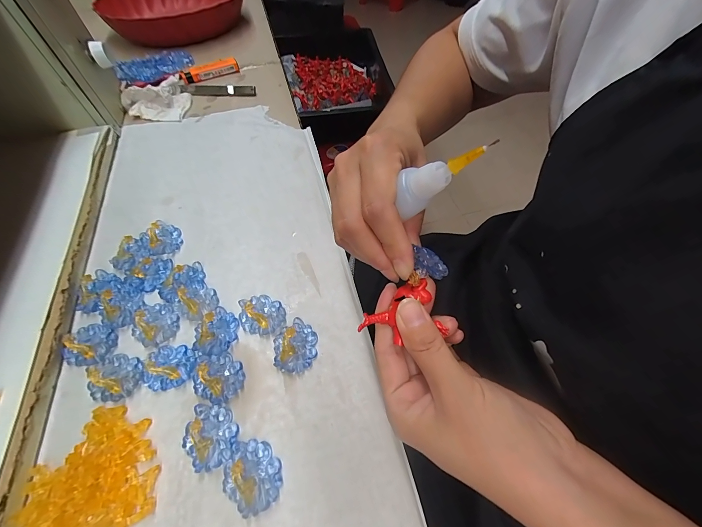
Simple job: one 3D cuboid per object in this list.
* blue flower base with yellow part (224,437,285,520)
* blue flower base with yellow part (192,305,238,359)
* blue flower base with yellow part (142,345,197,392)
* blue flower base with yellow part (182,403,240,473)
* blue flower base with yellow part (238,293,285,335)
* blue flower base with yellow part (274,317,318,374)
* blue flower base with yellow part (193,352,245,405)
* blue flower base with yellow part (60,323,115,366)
[{"bbox_3d":[-0.058,0.123,0.176,0.030,0.005,0.037,-35,62,-22],"label":"blue flower base with yellow part"},{"bbox_3d":[-0.100,0.049,0.220,0.030,0.014,0.035,25,59,16],"label":"blue flower base with yellow part"},{"bbox_3d":[-0.126,0.069,0.208,0.035,0.014,0.031,-10,56,-7],"label":"blue flower base with yellow part"},{"bbox_3d":[-0.087,0.106,0.186,0.030,0.007,0.035,-4,55,-2],"label":"blue flower base with yellow part"},{"bbox_3d":[-0.069,0.037,0.230,0.031,0.012,0.036,-29,60,-18],"label":"blue flower base with yellow part"},{"bbox_3d":[-0.040,0.058,0.217,0.029,0.007,0.038,-5,55,-3],"label":"blue flower base with yellow part"},{"bbox_3d":[-0.091,0.075,0.204,0.036,0.013,0.029,28,60,18],"label":"blue flower base with yellow part"},{"bbox_3d":[-0.192,0.057,0.218,0.036,0.012,0.030,18,57,12],"label":"blue flower base with yellow part"}]

